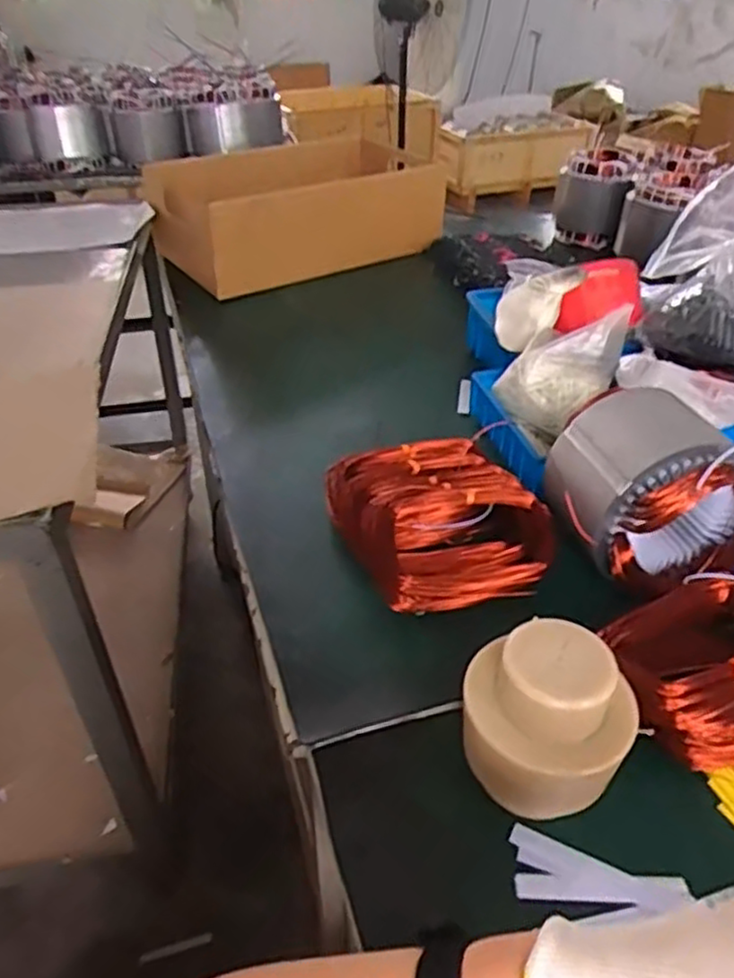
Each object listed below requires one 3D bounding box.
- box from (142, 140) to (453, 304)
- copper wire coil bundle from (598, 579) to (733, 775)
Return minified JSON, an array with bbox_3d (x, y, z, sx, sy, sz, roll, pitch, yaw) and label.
[{"bbox_3d":[-0.122,-0.551,1.416,0.587,0.157,0.260,-30,47,-33],"label":"box"},{"bbox_3d":[0.289,0.150,0.569,0.186,0.073,0.155,-11,39,-14],"label":"copper wire coil bundle"}]

